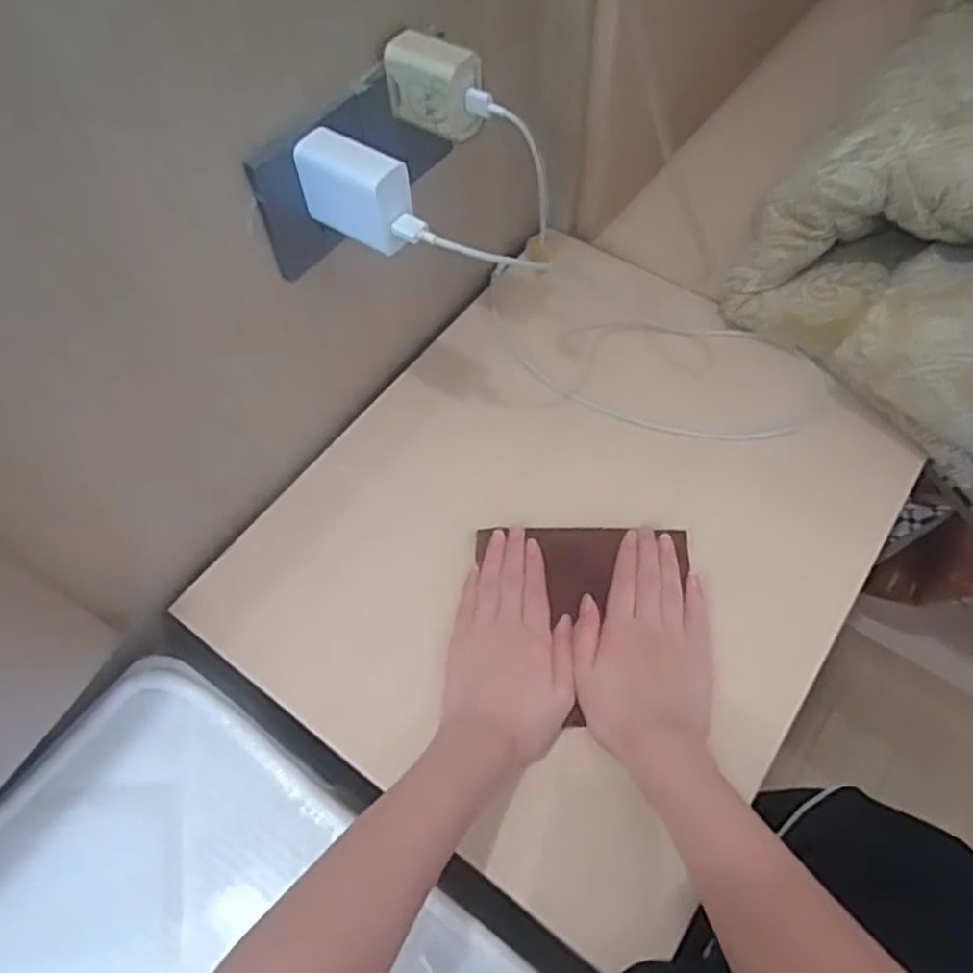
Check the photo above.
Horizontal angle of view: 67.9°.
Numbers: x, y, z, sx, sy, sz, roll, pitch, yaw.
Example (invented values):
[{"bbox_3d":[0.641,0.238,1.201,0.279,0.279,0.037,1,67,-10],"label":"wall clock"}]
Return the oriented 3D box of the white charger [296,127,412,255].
[{"bbox_3d":[-0.077,-0.175,0.429,0.067,0.049,0.032,31,66,19],"label":"white charger"}]

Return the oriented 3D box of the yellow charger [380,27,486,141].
[{"bbox_3d":[-0.031,-0.246,0.442,0.058,0.051,0.027,27,64,17],"label":"yellow charger"}]

